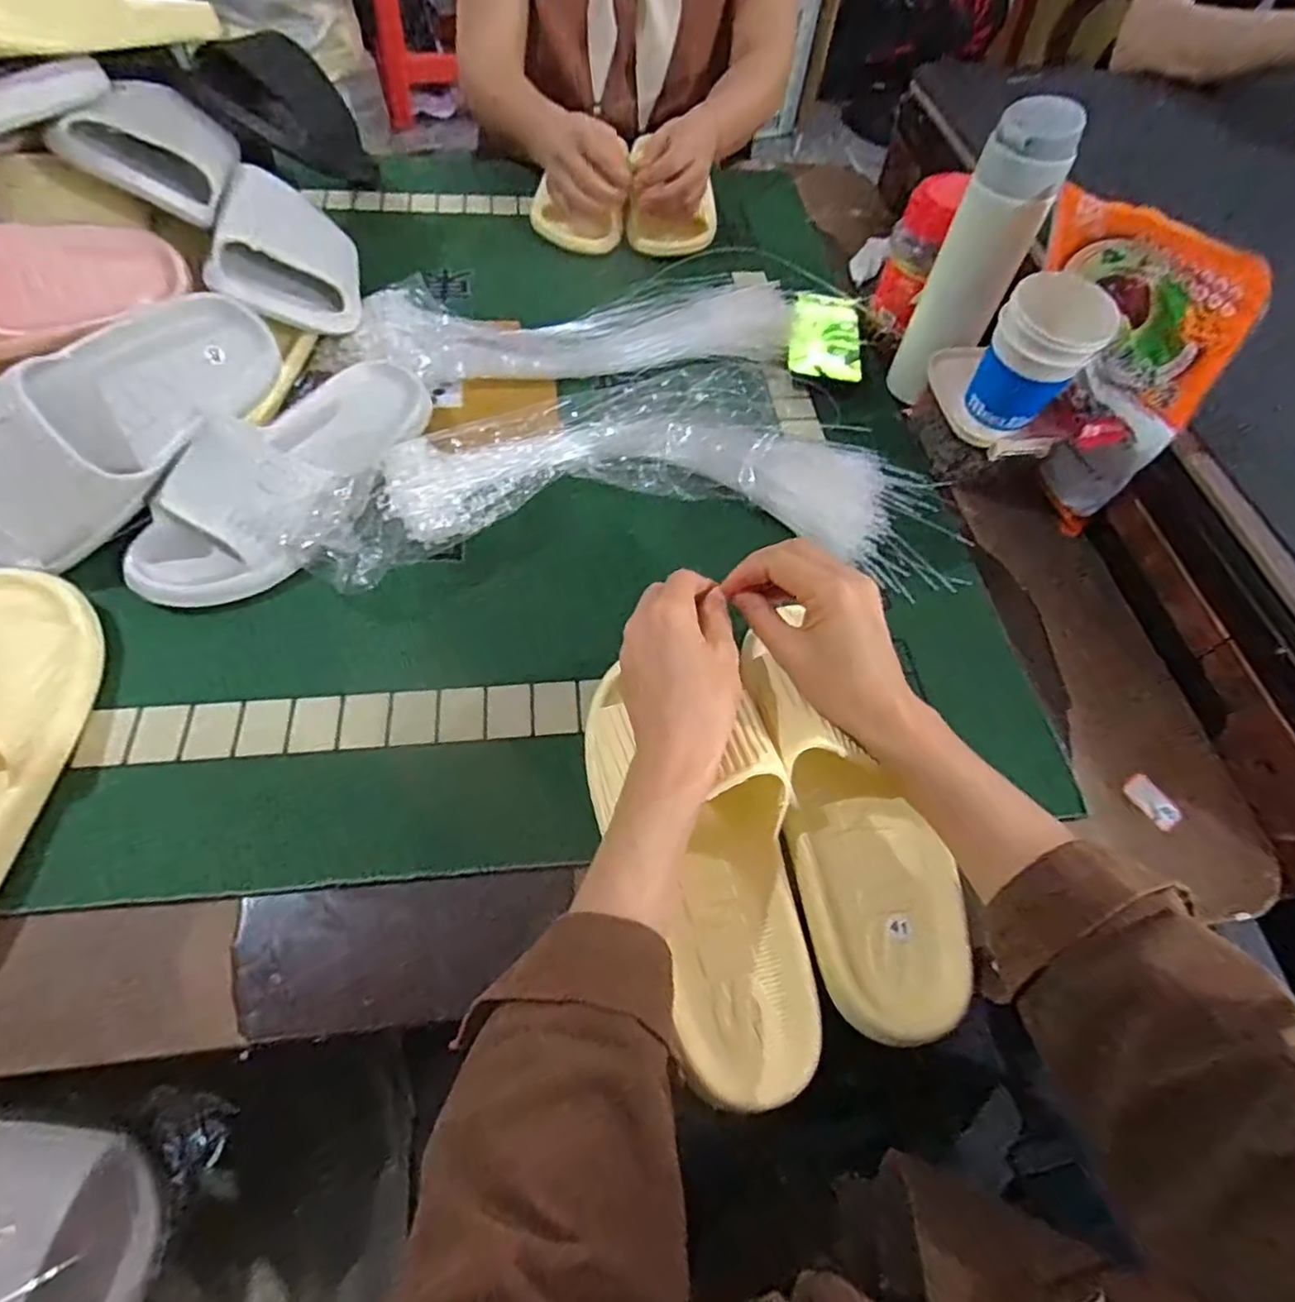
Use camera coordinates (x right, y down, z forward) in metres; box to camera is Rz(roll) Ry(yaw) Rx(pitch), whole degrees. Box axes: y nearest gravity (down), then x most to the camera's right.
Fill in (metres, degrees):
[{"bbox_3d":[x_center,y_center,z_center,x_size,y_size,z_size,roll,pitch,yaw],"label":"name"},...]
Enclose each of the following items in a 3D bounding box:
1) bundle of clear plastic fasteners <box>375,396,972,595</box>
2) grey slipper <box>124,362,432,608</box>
[{"bbox_3d":[0.027,-0.129,0.513,0.430,0.053,0.152,3,59,-2],"label":"bundle of clear plastic fasteners"},{"bbox_3d":[-0.266,-0.144,0.498,0.124,0.067,0.261,19,60,8],"label":"grey slipper"}]

